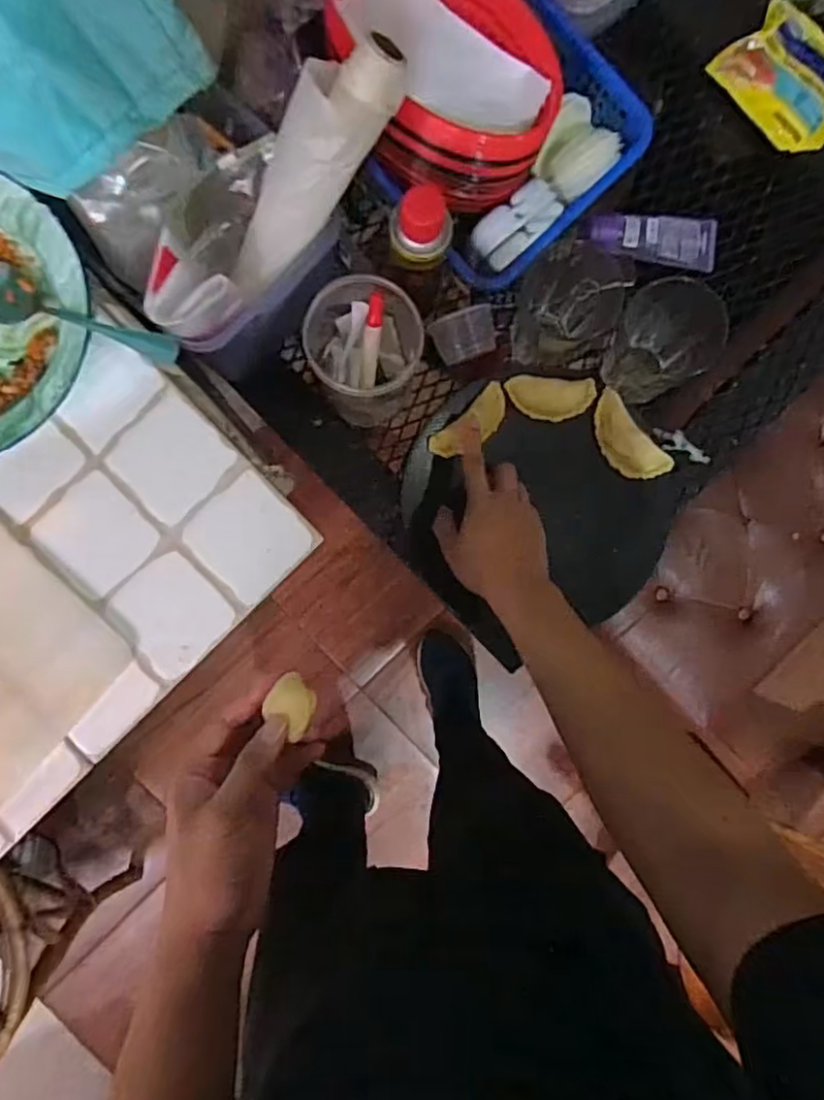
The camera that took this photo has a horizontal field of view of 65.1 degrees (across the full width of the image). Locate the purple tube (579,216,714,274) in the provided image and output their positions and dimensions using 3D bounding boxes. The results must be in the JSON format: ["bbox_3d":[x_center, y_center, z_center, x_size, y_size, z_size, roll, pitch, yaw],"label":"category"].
[{"bbox_3d":[0.241,-0.315,0.653,0.141,0.030,0.046,4,91,0],"label":"purple tube"}]

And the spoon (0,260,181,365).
[{"bbox_3d":[-0.259,-0.173,0.483,0.158,0.042,0.039,23,90,-1],"label":"spoon"}]

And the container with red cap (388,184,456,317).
[{"bbox_3d":[0.007,-0.260,0.581,0.050,0.191,0.047,2,91,0],"label":"container with red cap"}]

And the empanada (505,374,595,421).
[{"bbox_3d":[0.138,-0.151,0.643,0.085,0.014,0.040,3,91,0],"label":"empanada"}]

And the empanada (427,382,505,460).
[{"bbox_3d":[0.059,-0.124,0.636,0.091,0.019,0.038,-37,91,-1],"label":"empanada"}]

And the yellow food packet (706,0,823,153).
[{"bbox_3d":[0.383,-0.476,0.646,0.133,0.014,0.108,42,90,-1],"label":"yellow food packet"}]

